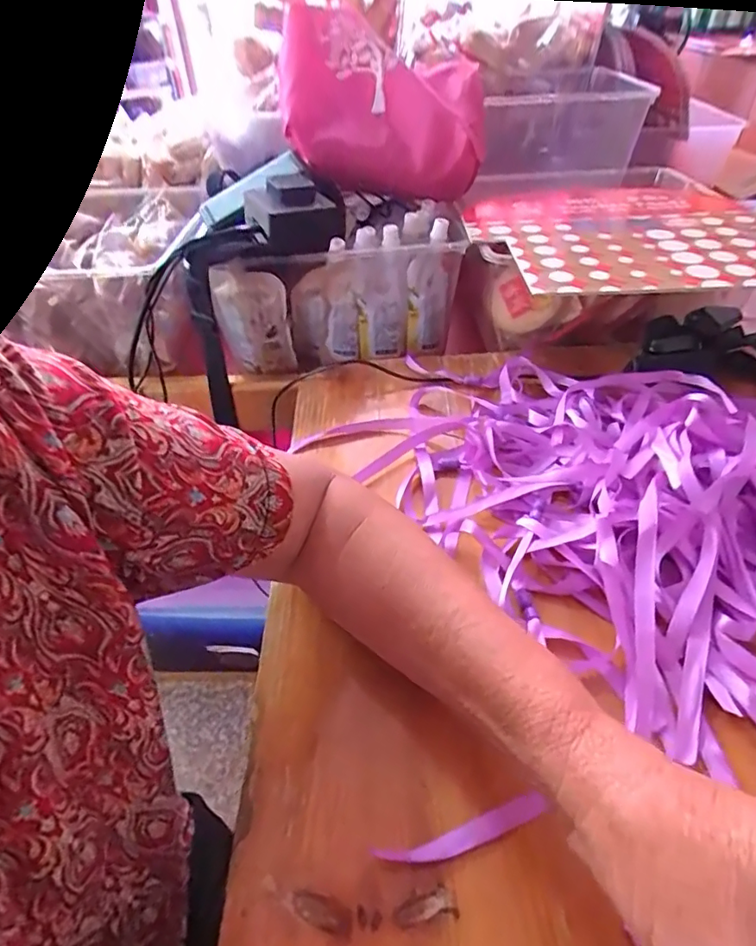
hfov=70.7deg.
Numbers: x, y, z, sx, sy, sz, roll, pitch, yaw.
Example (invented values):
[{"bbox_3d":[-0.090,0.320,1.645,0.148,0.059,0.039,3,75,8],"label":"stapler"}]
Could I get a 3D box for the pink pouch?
[{"bbox_3d":[0.005,-0.427,0.613,0.226,0.056,0.224,5,79,-9],"label":"pink pouch"}]

